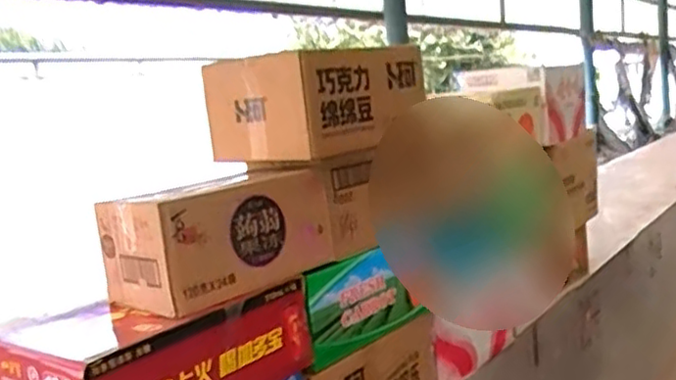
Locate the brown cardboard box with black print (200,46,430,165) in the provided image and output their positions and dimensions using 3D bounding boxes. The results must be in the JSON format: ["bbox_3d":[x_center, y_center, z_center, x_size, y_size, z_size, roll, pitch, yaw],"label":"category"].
[{"bbox_3d":[-0.041,-0.169,1.340,0.274,0.191,0.381,3,10,42],"label":"brown cardboard box with black print"}]

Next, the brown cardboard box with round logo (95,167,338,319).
[{"bbox_3d":[-0.184,0.071,1.113,0.183,0.168,0.359,3,10,42],"label":"brown cardboard box with round logo"}]

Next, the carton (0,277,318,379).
[{"bbox_3d":[-0.253,0.258,1.022,0.209,0.151,0.422,3,10,40],"label":"carton"}]

